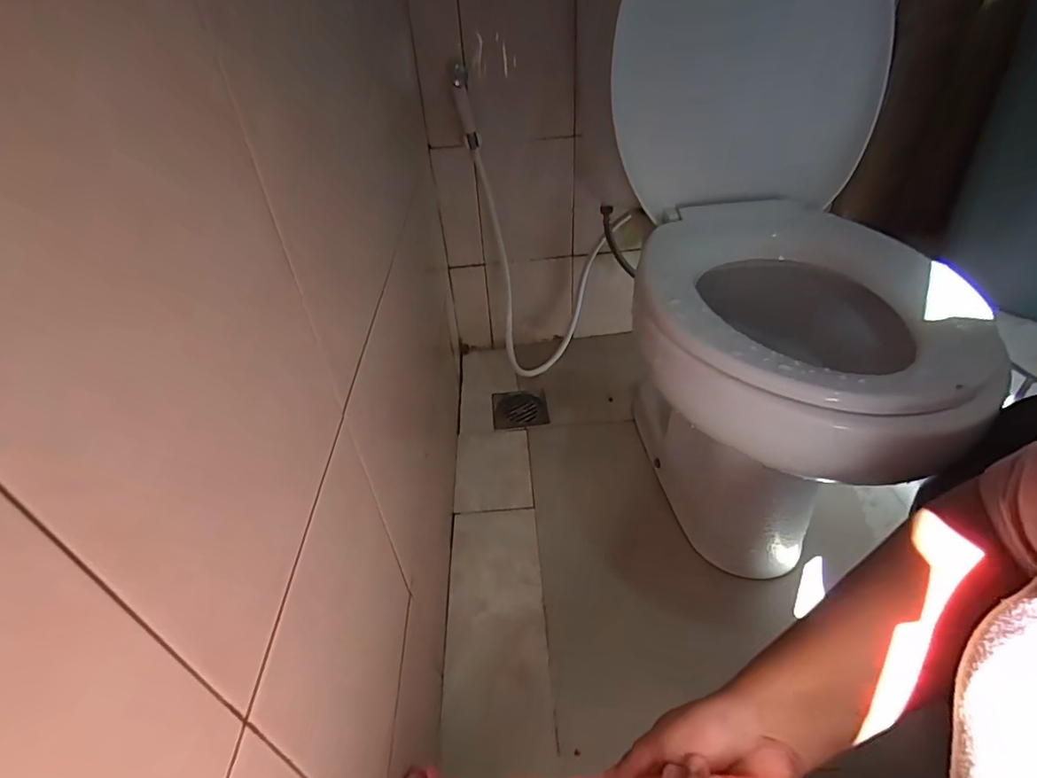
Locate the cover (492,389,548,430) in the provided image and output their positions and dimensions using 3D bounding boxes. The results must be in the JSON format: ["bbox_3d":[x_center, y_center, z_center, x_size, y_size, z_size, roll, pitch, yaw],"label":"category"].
[{"bbox_3d":[0.003,0.041,1.107,0.116,0.015,0.116,-4,38,-2],"label":"cover"}]

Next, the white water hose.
[{"bbox_3d":[0.048,-0.338,1.089,0.289,0.615,0.205,-24,43,-24],"label":"white water hose"}]

